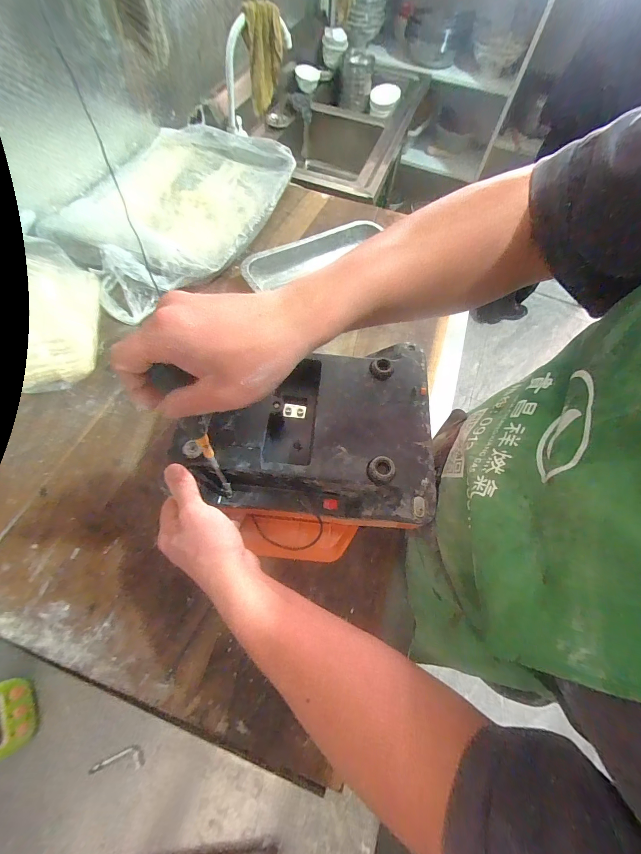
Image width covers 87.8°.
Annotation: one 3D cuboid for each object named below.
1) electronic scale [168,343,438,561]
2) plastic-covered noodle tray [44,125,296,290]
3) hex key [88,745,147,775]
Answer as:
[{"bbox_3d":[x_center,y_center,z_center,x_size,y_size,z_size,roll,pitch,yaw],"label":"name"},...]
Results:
[{"bbox_3d":[-0.010,0.028,0.414,0.257,0.120,0.242,5,63,-2],"label":"electronic scale"},{"bbox_3d":[-0.268,-0.468,0.679,0.337,0.058,0.475,15,63,4],"label":"plastic-covered noodle tray"},{"bbox_3d":[-0.208,0.342,0.342,0.051,0.004,0.017,-5,63,-7],"label":"hex key"}]

